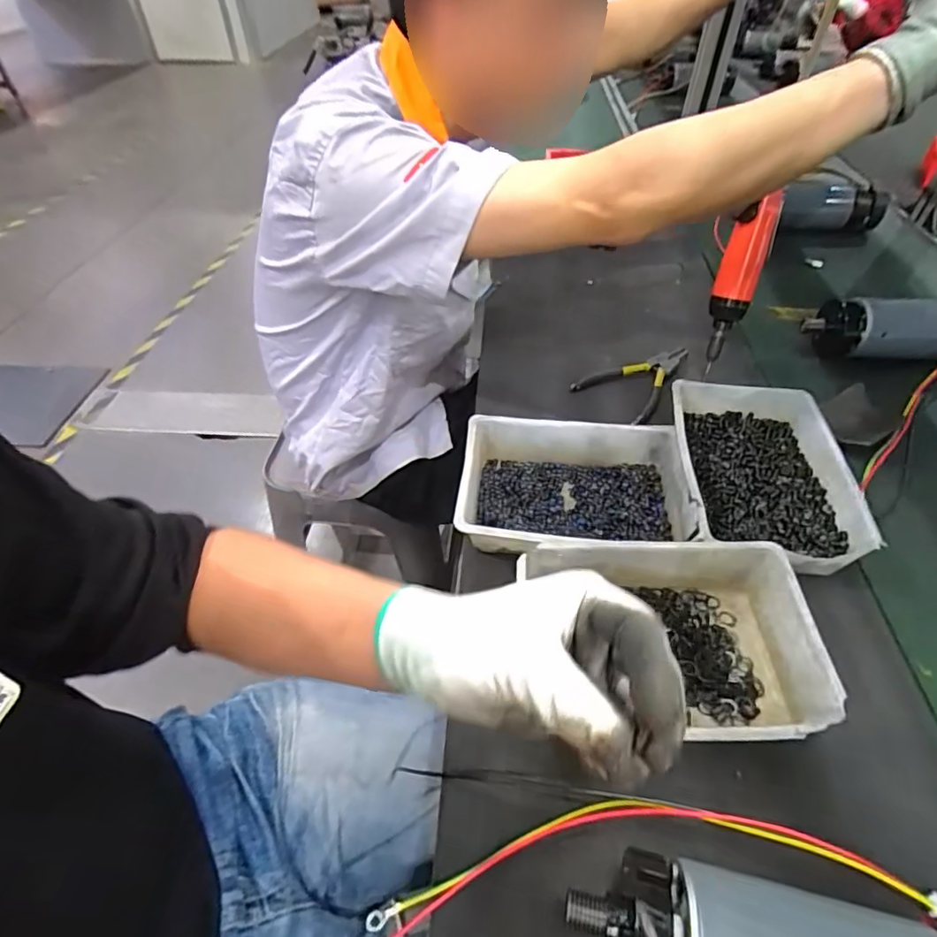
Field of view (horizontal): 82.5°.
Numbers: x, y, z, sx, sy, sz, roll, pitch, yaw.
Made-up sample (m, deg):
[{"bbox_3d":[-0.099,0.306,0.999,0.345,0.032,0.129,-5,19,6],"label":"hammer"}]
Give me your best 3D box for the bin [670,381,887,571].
[{"bbox_3d":[0.272,0.006,0.508,0.154,0.056,0.202,3,47,1],"label":"bin"}]

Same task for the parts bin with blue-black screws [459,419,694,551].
[{"bbox_3d":[0.092,0.023,0.492,0.199,0.049,0.146,4,47,2],"label":"parts bin with blue-black screws"}]

